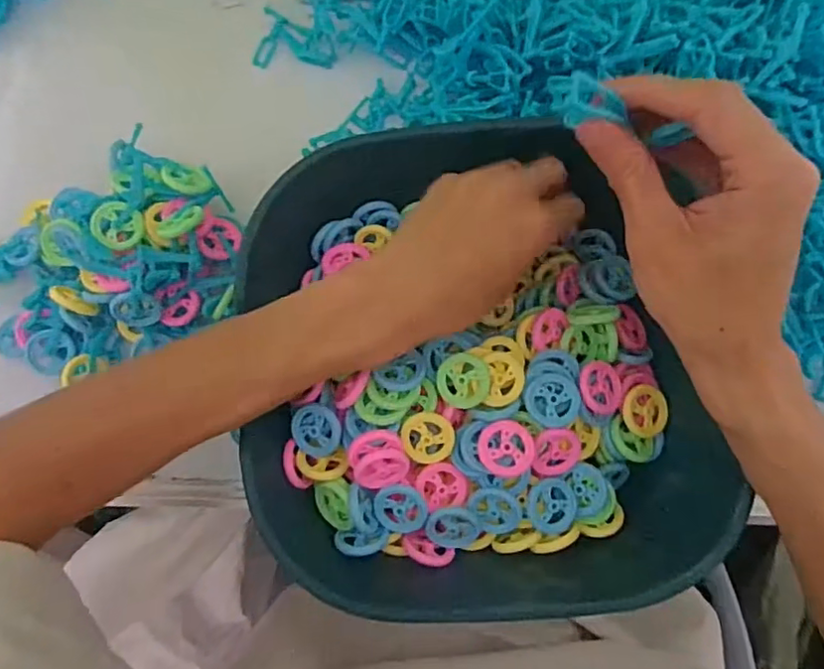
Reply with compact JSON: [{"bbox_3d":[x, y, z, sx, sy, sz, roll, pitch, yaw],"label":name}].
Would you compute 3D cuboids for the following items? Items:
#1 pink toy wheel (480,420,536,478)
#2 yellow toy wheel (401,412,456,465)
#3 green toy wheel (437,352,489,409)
[{"bbox_3d":[0.050,0.060,0.313,0.029,0.005,0.029,1,77,-4],"label":"pink toy wheel"},{"bbox_3d":[0.009,0.057,0.325,0.028,0.009,0.027,-4,82,4],"label":"yellow toy wheel"},{"bbox_3d":[0.028,0.025,0.321,0.029,0.006,0.029,1,93,17],"label":"green toy wheel"}]

